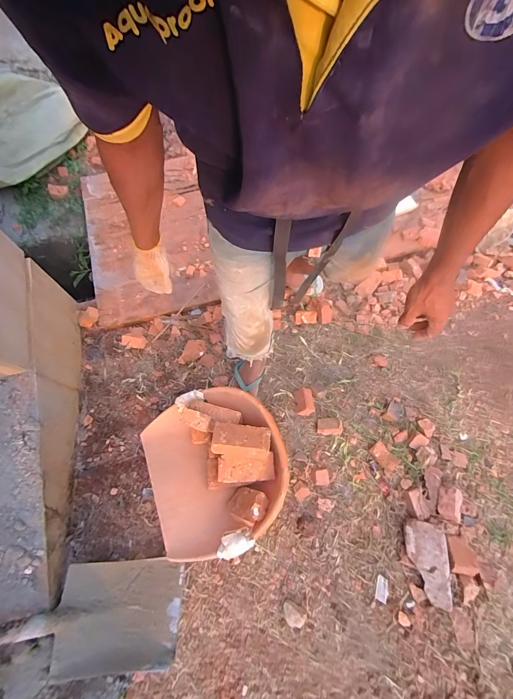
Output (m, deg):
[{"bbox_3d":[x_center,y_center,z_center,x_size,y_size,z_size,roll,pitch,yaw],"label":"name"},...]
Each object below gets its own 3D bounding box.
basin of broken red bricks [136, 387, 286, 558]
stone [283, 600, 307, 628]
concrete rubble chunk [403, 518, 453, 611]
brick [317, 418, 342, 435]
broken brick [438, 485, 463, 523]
[{"bbox_3d":[-0.116,0.315,0.899,0.372,0.111,0.407,-21,65,-7],"label":"basin of broken red bricks"},{"bbox_3d":[0.092,0.653,0.789,0.059,0.028,0.043,27,72,7],"label":"stone"},{"bbox_3d":[0.440,0.546,0.825,0.094,0.033,0.186,6,71,0],"label":"concrete rubble chunk"},{"bbox_3d":[0.231,0.242,1.008,0.075,0.035,0.052,1,65,3],"label":"brick"},{"bbox_3d":[0.535,0.419,0.875,0.075,0.051,0.088,13,66,9],"label":"broken brick"}]

